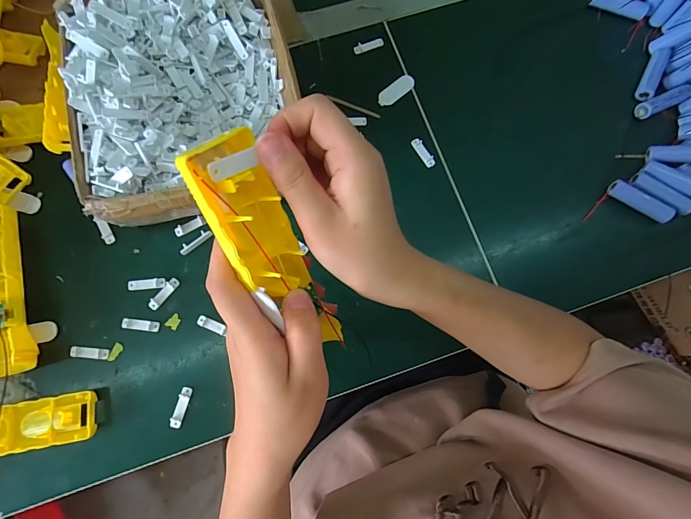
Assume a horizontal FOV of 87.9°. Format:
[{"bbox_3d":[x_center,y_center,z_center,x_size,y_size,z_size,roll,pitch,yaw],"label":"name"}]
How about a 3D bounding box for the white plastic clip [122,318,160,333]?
[{"bbox_3d":[-0.207,0.067,0.363,0.037,0.004,0.011,7,78,0],"label":"white plastic clip"}]

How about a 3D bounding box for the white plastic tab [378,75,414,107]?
[{"bbox_3d":[0.060,-0.199,0.421,0.051,0.004,0.021,-41,82,-9],"label":"white plastic tab"}]

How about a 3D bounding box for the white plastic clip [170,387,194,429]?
[{"bbox_3d":[-0.159,0.144,0.347,0.010,0.004,0.038,16,78,2],"label":"white plastic clip"}]

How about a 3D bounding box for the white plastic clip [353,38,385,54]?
[{"bbox_3d":[0.029,-0.260,0.435,0.037,0.006,0.012,-17,79,-5],"label":"white plastic clip"}]

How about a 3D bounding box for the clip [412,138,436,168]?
[{"bbox_3d":[0.088,-0.120,0.405,0.011,0.005,0.037,-29,80,-7],"label":"clip"}]

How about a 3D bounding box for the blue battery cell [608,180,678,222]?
[{"bbox_3d":[0.318,-0.063,0.388,0.068,0.020,0.017,35,80,6],"label":"blue battery cell"}]

